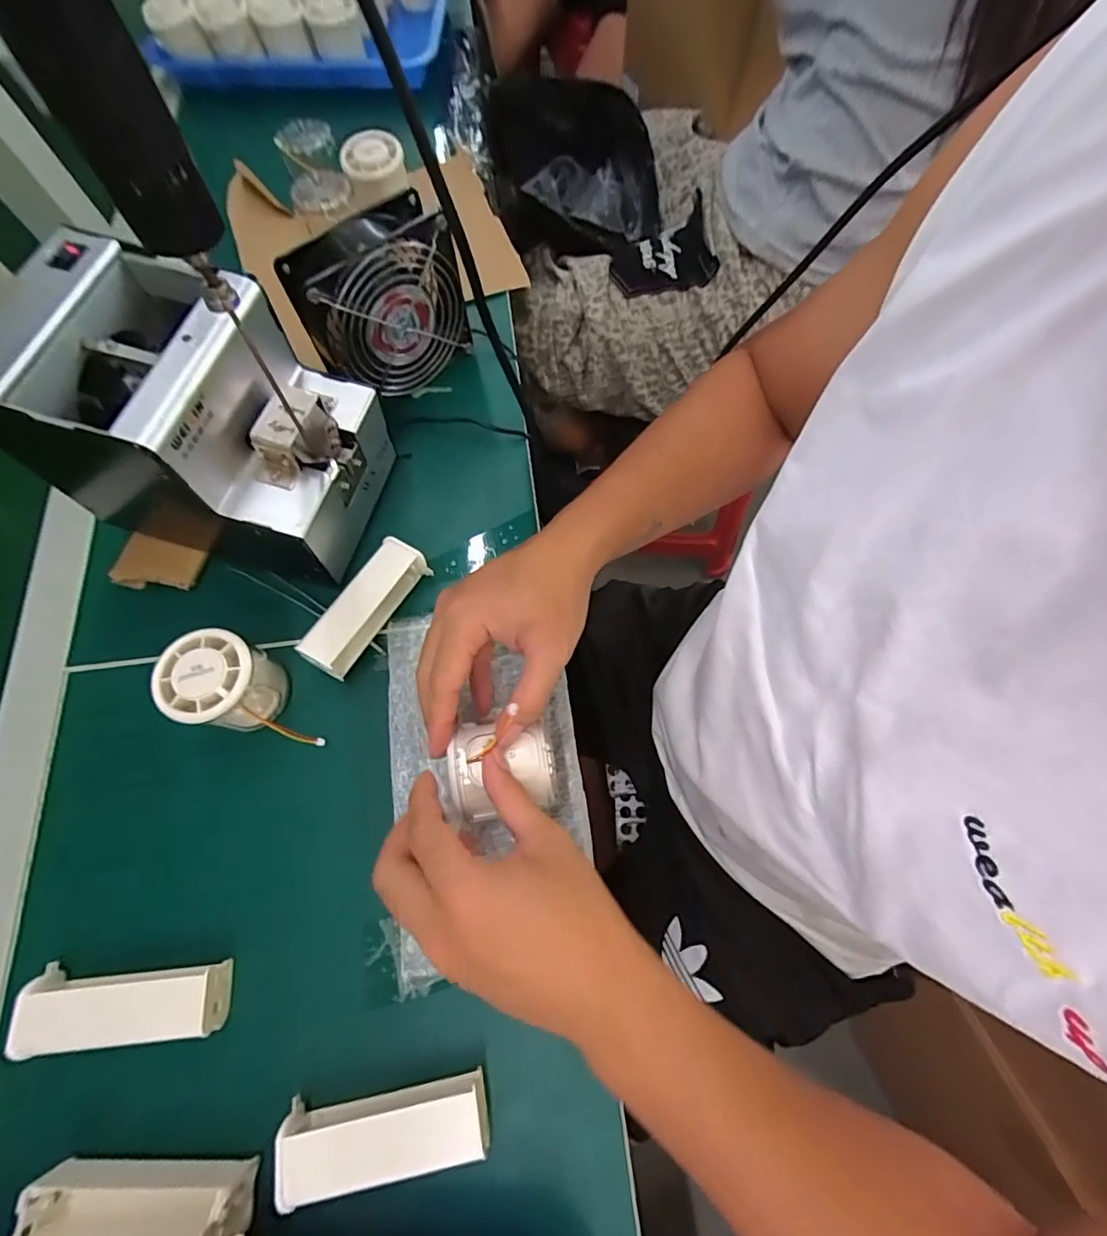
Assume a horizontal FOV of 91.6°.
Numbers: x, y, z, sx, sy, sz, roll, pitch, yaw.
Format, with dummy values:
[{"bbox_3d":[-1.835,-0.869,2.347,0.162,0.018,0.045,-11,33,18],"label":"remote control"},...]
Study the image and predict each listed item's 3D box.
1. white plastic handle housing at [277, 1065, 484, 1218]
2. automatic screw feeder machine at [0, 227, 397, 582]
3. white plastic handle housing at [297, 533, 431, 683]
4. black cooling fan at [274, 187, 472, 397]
[{"bbox_3d":[-0.087,0.268,0.279,0.103,0.024,0.038,-7,69,-2],"label":"white plastic handle housing"},{"bbox_3d":[-0.223,-0.124,0.363,0.174,0.167,0.132,10,70,4],"label":"automatic screw feeder machine"},{"bbox_3d":[-0.131,-0.008,0.381,0.033,0.037,0.102,32,73,12],"label":"white plastic handle housing"},{"bbox_3d":[-0.130,-0.239,0.416,0.119,0.115,0.049,-36,73,-12],"label":"black cooling fan"}]

